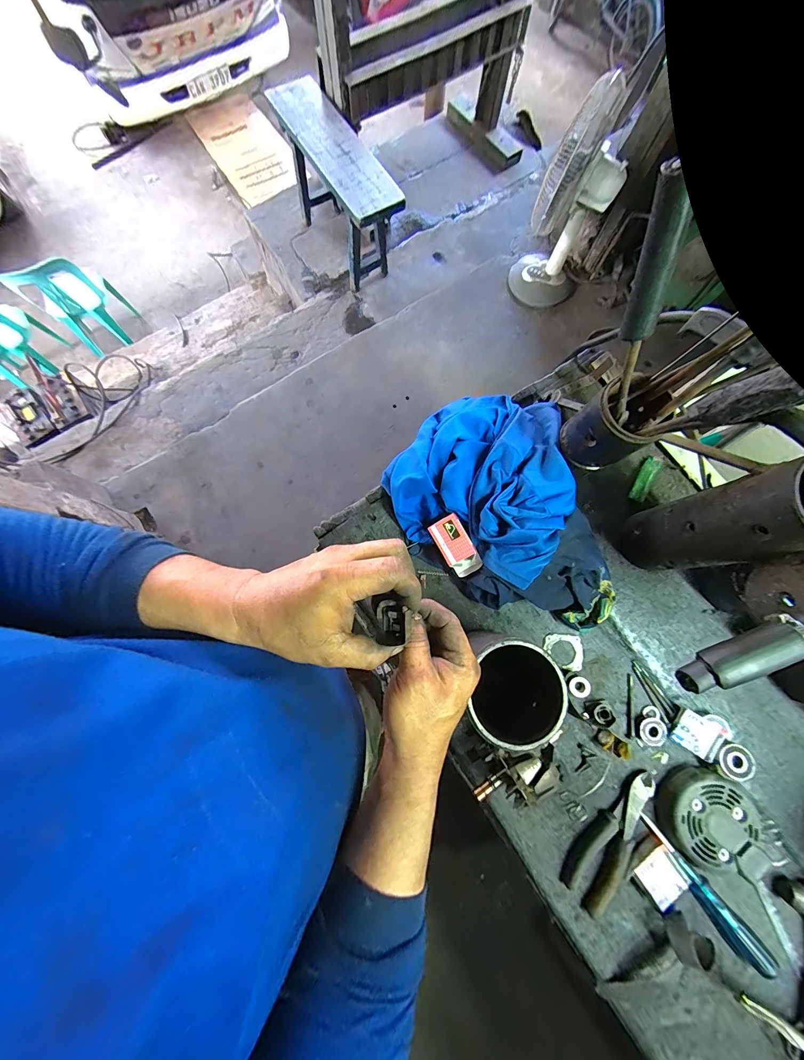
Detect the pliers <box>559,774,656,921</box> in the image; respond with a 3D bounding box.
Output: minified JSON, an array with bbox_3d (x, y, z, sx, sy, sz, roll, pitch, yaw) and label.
[{"bbox_3d":[0.267,0.390,0.439,0.052,0.019,0.171,35,79,6],"label":"pliers"}]

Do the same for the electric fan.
[{"bbox_3d":[0.672,-1.278,1.352,0.271,0.595,0.369,23,79,3],"label":"electric fan"}]

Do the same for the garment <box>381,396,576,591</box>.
[{"bbox_3d":[0.119,-0.083,0.489,0.250,0.085,0.264,29,79,4],"label":"garment"}]

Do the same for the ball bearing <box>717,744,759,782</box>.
[{"bbox_3d":[0.425,0.295,0.435,0.044,0.012,0.040,0,78,-1],"label":"ball bearing"}]

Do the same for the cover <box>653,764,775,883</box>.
[{"bbox_3d":[0.394,0.368,0.433,0.118,0.032,0.106,39,80,6],"label":"cover"}]

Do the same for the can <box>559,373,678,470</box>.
[{"bbox_3d":[0.250,-0.121,0.412,0.079,0.100,0.075,0,78,-1],"label":"can"}]

